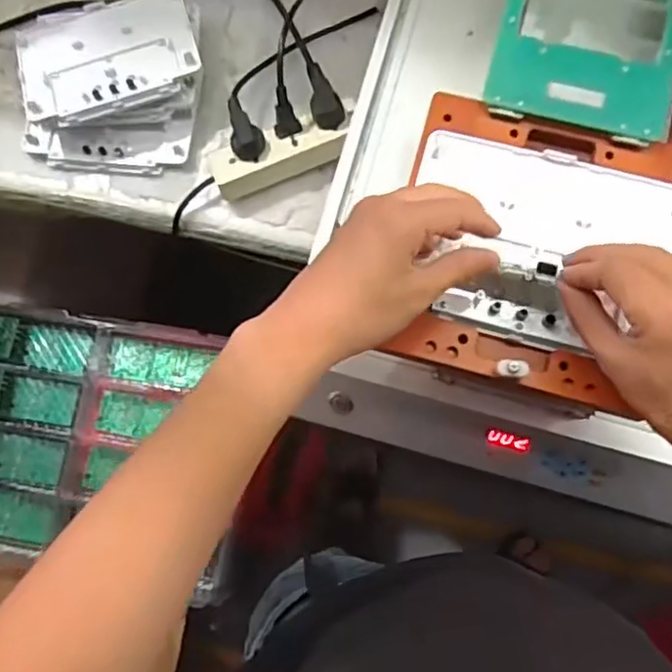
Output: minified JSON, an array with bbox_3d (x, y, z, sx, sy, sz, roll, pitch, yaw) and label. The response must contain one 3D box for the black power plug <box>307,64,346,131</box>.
[{"bbox_3d":[-0.013,-0.251,0.662,0.031,0.017,0.071,-19,94,-4],"label":"black power plug"}]

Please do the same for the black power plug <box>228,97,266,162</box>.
[{"bbox_3d":[-0.093,-0.216,0.660,0.033,0.024,0.065,-5,77,-1],"label":"black power plug"}]

